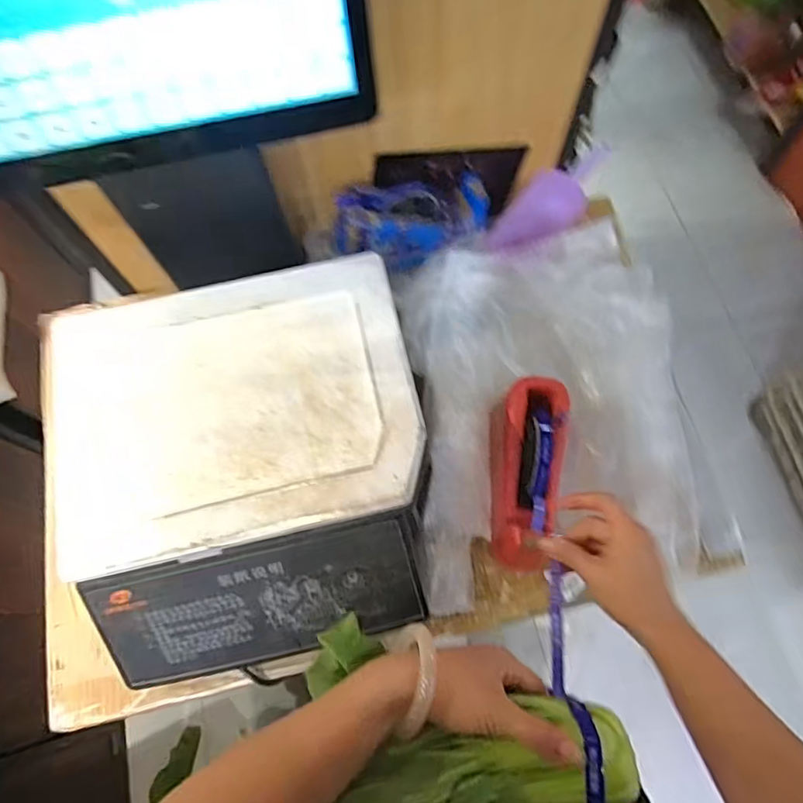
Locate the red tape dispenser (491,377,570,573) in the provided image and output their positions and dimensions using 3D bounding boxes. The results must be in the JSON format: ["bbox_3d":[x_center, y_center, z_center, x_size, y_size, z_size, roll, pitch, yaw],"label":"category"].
[{"bbox_3d":[0.140,0.074,0.642,0.076,0.107,0.185,11,70,5],"label":"red tape dispenser"}]

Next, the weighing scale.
[{"bbox_3d":[-0.153,0.066,0.597,0.349,0.133,0.366,-14,70,-4],"label":"weighing scale"}]

